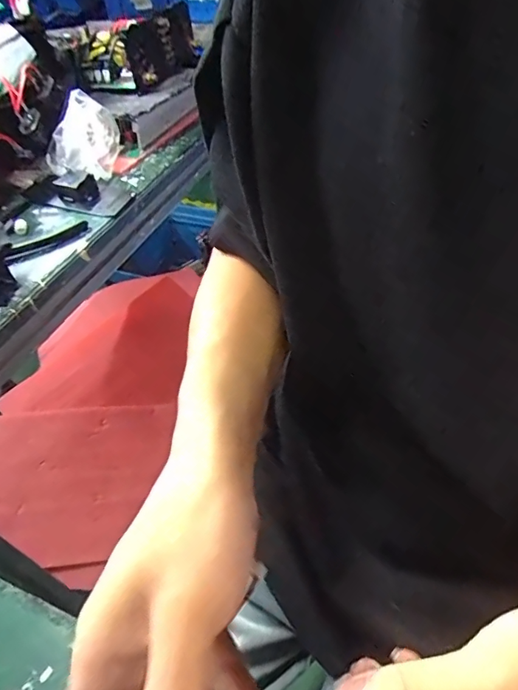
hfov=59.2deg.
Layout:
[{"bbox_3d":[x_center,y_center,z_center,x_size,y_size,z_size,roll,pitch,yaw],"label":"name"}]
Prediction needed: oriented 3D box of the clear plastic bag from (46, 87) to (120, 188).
[{"bbox_3d":[-0.212,-0.245,0.541,0.092,0.080,0.067,-18,49,-12],"label":"clear plastic bag"}]

